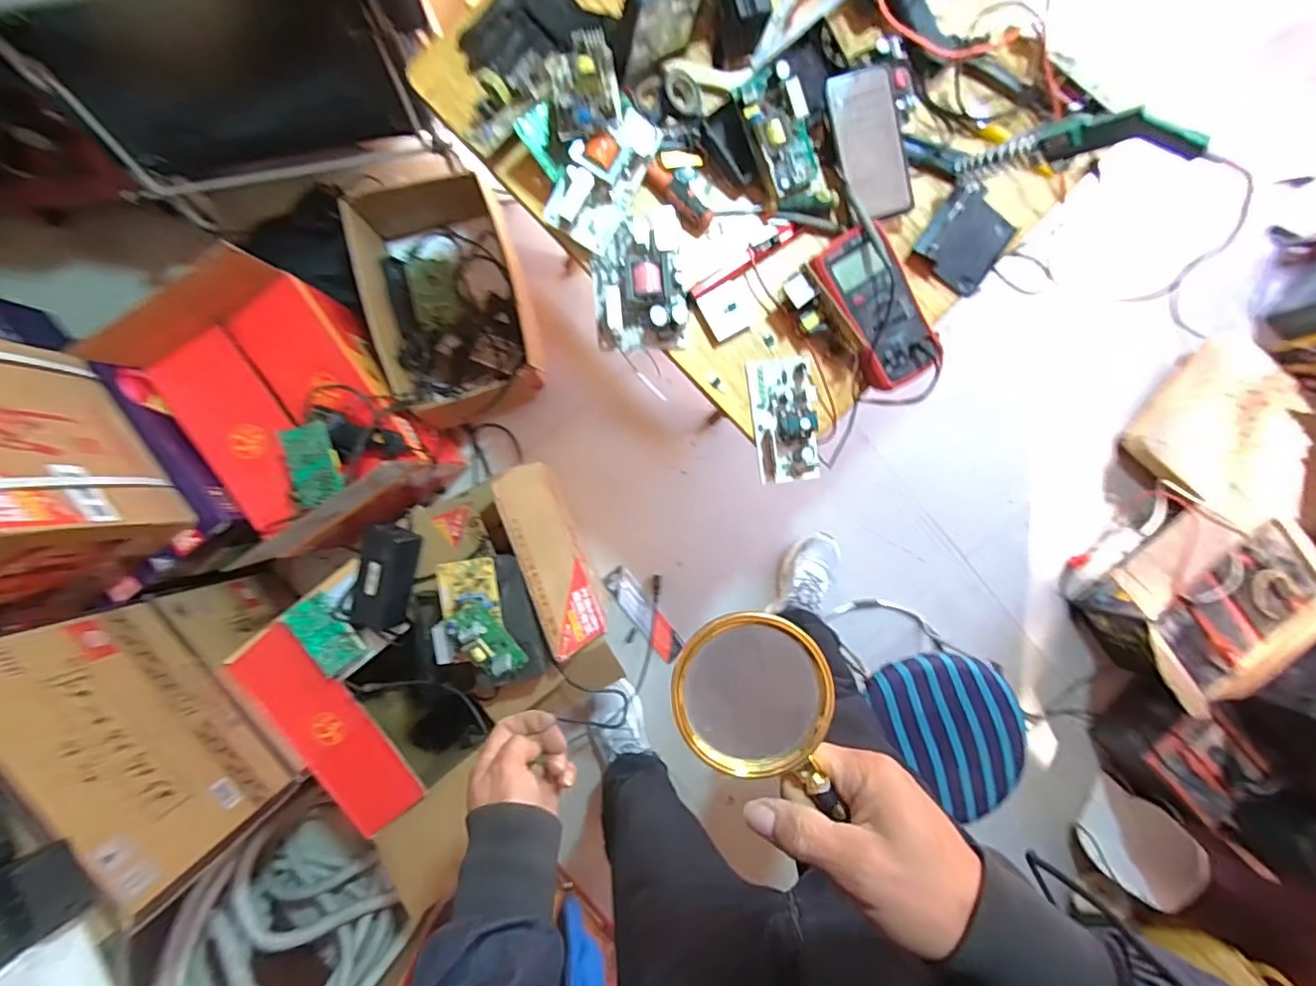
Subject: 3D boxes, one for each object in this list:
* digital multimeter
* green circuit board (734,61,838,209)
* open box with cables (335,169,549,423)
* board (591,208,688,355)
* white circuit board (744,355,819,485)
[{"bbox_3d":[0.259,-0.214,0.684,0.094,0.041,0.186,-32,92,-2],"label":"digital multimeter"},{"bbox_3d":[0.147,-0.398,0.671,0.071,0.032,0.154,-32,113,-2],"label":"green circuit board"},{"bbox_3d":[-0.407,-0.373,1.138,0.257,0.170,0.472,-14,91,-2],"label":"open box with cables"},{"bbox_3d":[-0.022,-0.254,0.688,0.110,0.045,0.159,-6,91,-2],"label":"board"},{"bbox_3d":[0.156,-0.089,0.699,0.077,0.042,0.148,-7,91,-2],"label":"white circuit board"}]

